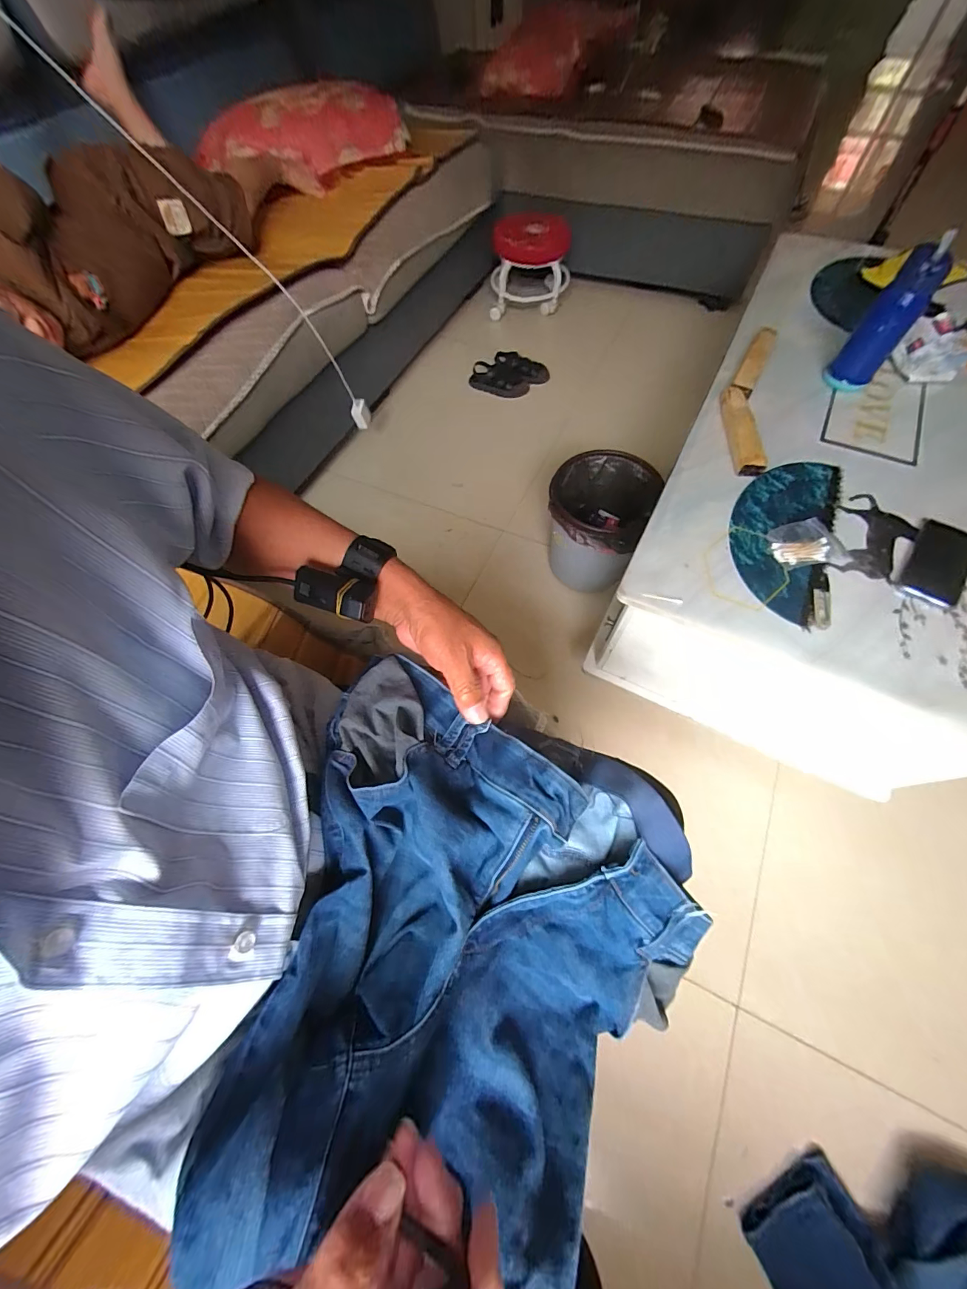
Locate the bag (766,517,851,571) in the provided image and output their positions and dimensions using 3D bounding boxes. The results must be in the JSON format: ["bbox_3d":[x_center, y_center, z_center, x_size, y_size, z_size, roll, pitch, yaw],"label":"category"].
[{"bbox_3d":[0.508,-0.156,0.659,0.104,0.015,0.088,-14,64,-4],"label":"bag"}]

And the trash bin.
[{"bbox_3d":[0.263,-0.269,1.022,0.226,0.279,0.252,17,66,11],"label":"trash bin"}]

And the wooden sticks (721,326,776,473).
[{"bbox_3d":[0.514,-0.494,0.808,0.086,0.029,0.446,17,66,10],"label":"wooden sticks"}]

